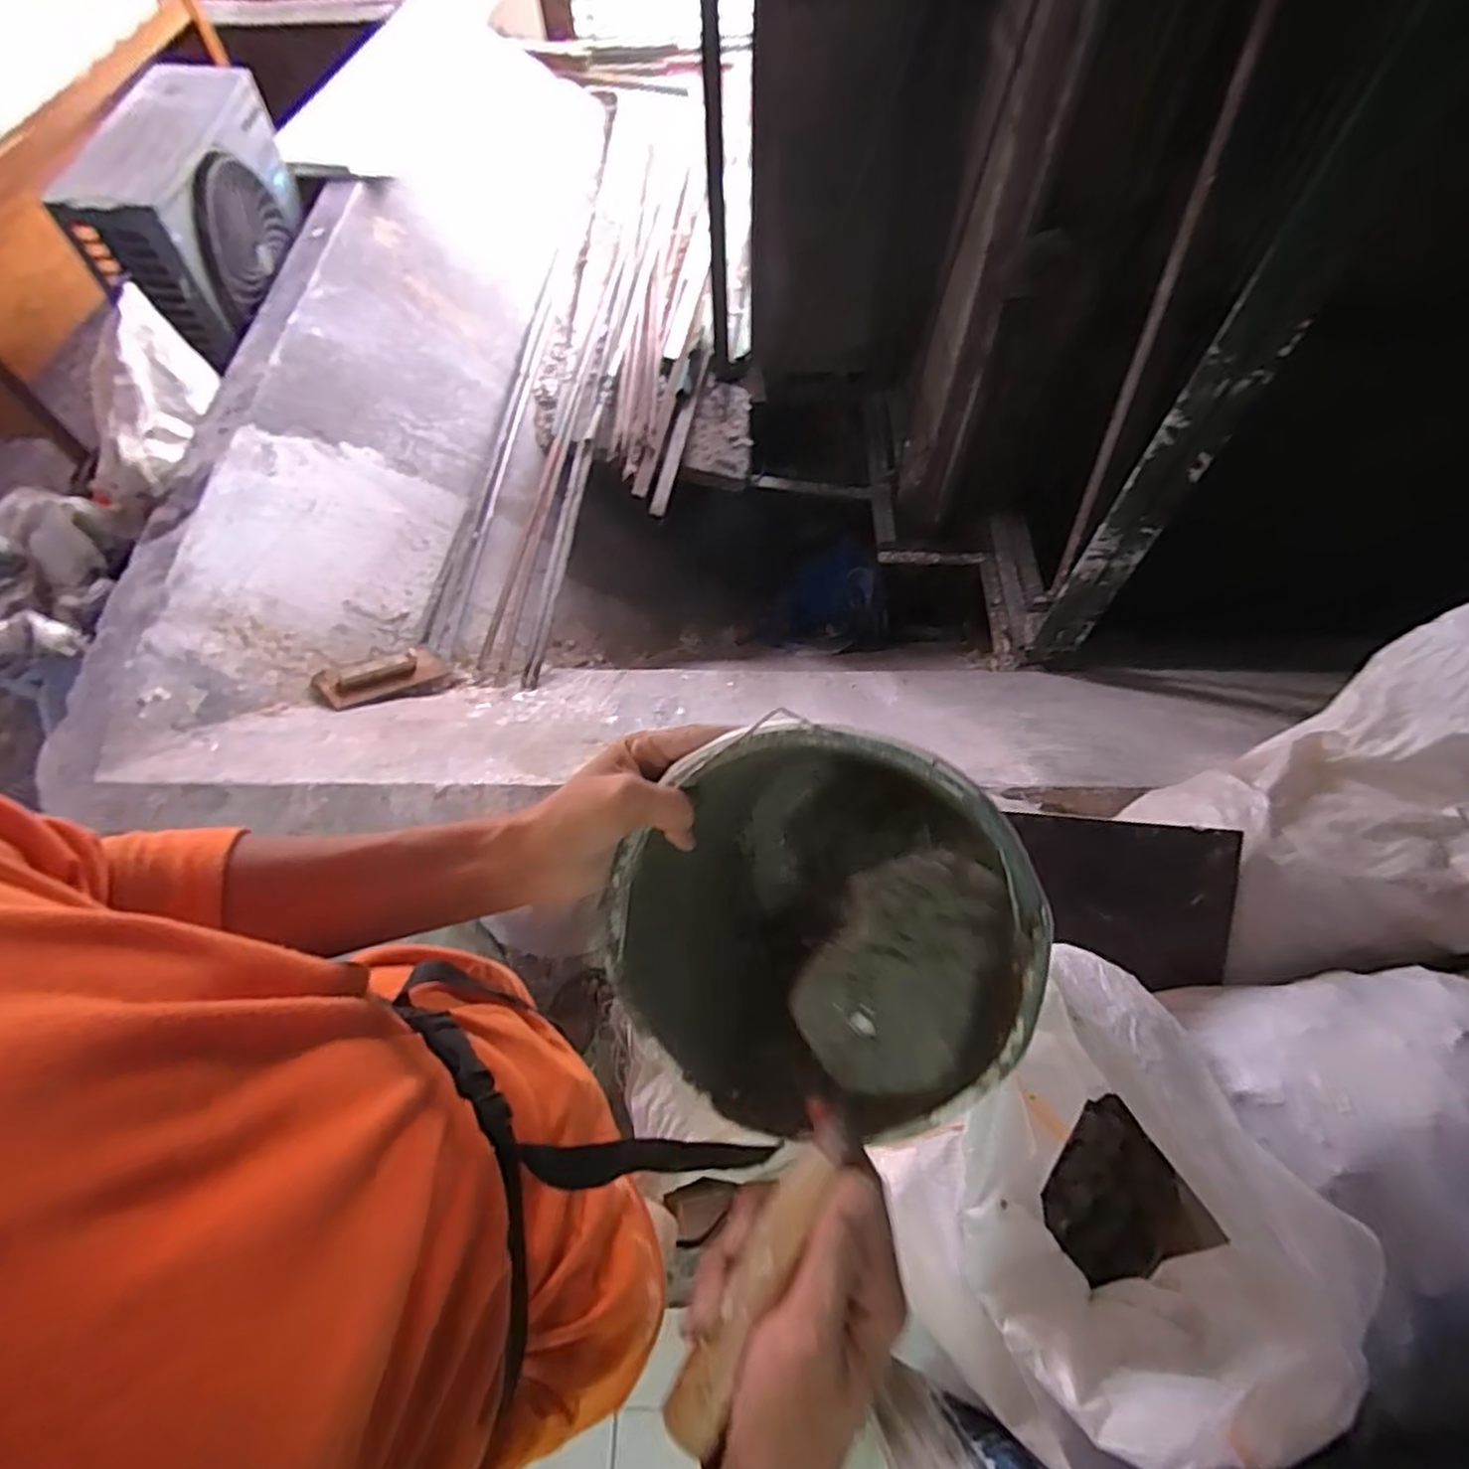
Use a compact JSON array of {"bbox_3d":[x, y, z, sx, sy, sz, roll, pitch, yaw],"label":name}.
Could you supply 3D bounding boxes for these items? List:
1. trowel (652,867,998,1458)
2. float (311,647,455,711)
[{"bbox_3d":[0.051,0.184,0.339,0.087,0.059,0.267,28,76,15],"label":"trowel"},{"bbox_3d":[-0.730,-0.118,1.472,0.247,0.045,0.085,-22,62,-33],"label":"float"}]

